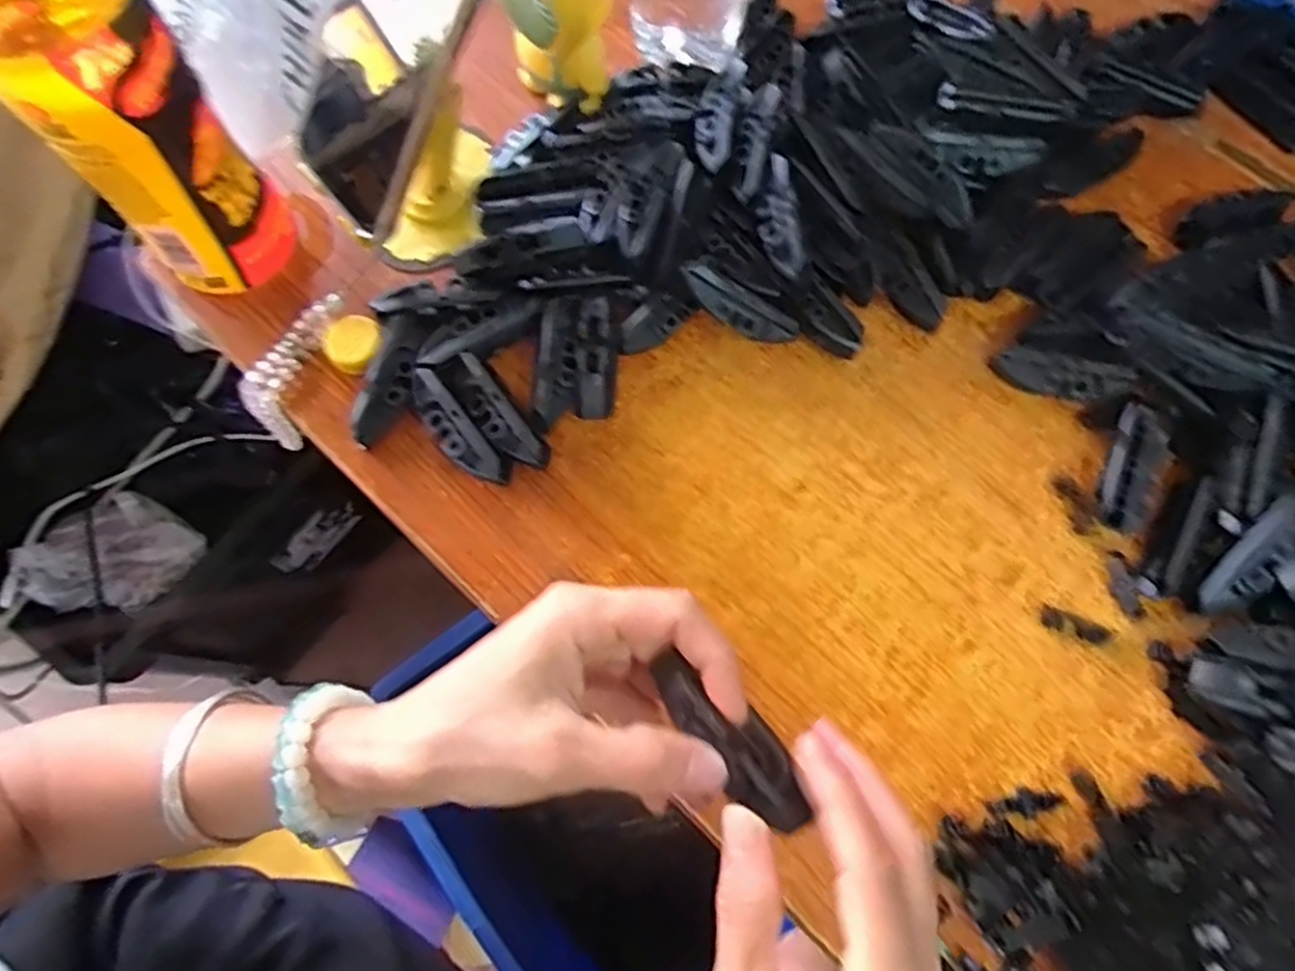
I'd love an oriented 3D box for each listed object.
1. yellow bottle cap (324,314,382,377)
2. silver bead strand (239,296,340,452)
[{"bbox_3d":[-0.152,-0.074,0.387,0.029,0.007,0.032,-5,73,-3],"label":"yellow bottle cap"},{"bbox_3d":[-0.189,-0.063,0.399,0.023,0.034,0.088,28,96,8],"label":"silver bead strand"}]

